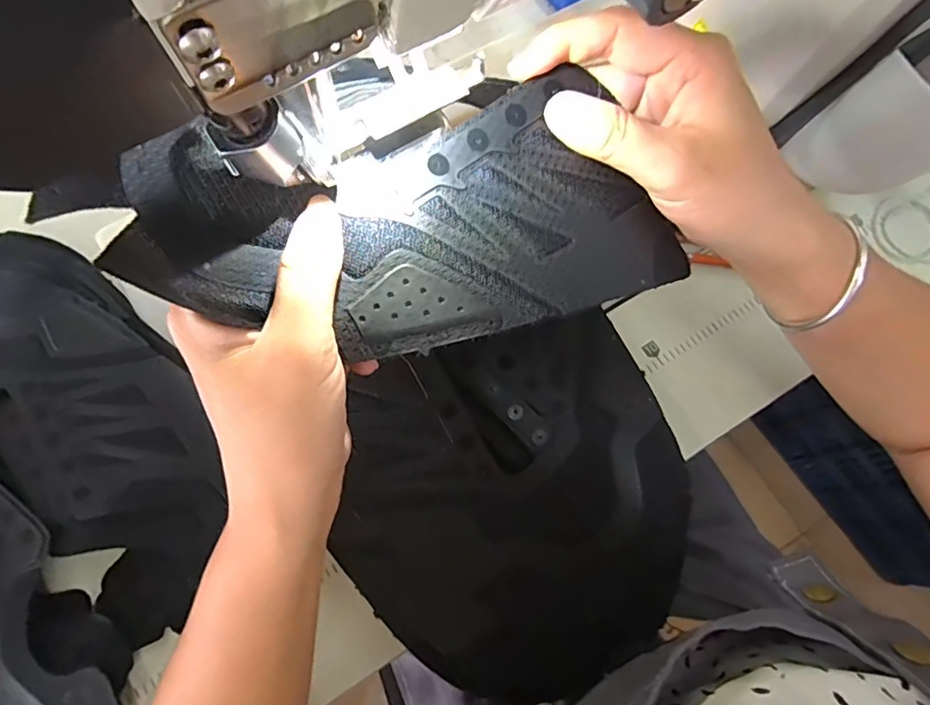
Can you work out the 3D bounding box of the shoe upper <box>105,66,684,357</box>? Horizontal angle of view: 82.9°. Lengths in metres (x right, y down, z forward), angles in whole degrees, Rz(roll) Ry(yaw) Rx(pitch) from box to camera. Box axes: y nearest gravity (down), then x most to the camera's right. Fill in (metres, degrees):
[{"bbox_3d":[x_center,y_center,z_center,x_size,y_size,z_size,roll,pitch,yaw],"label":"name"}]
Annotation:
[{"bbox_3d":[-0.010,-0.053,0.199,0.207,0.034,0.093,-6,72,-15],"label":"shoe upper"}]

